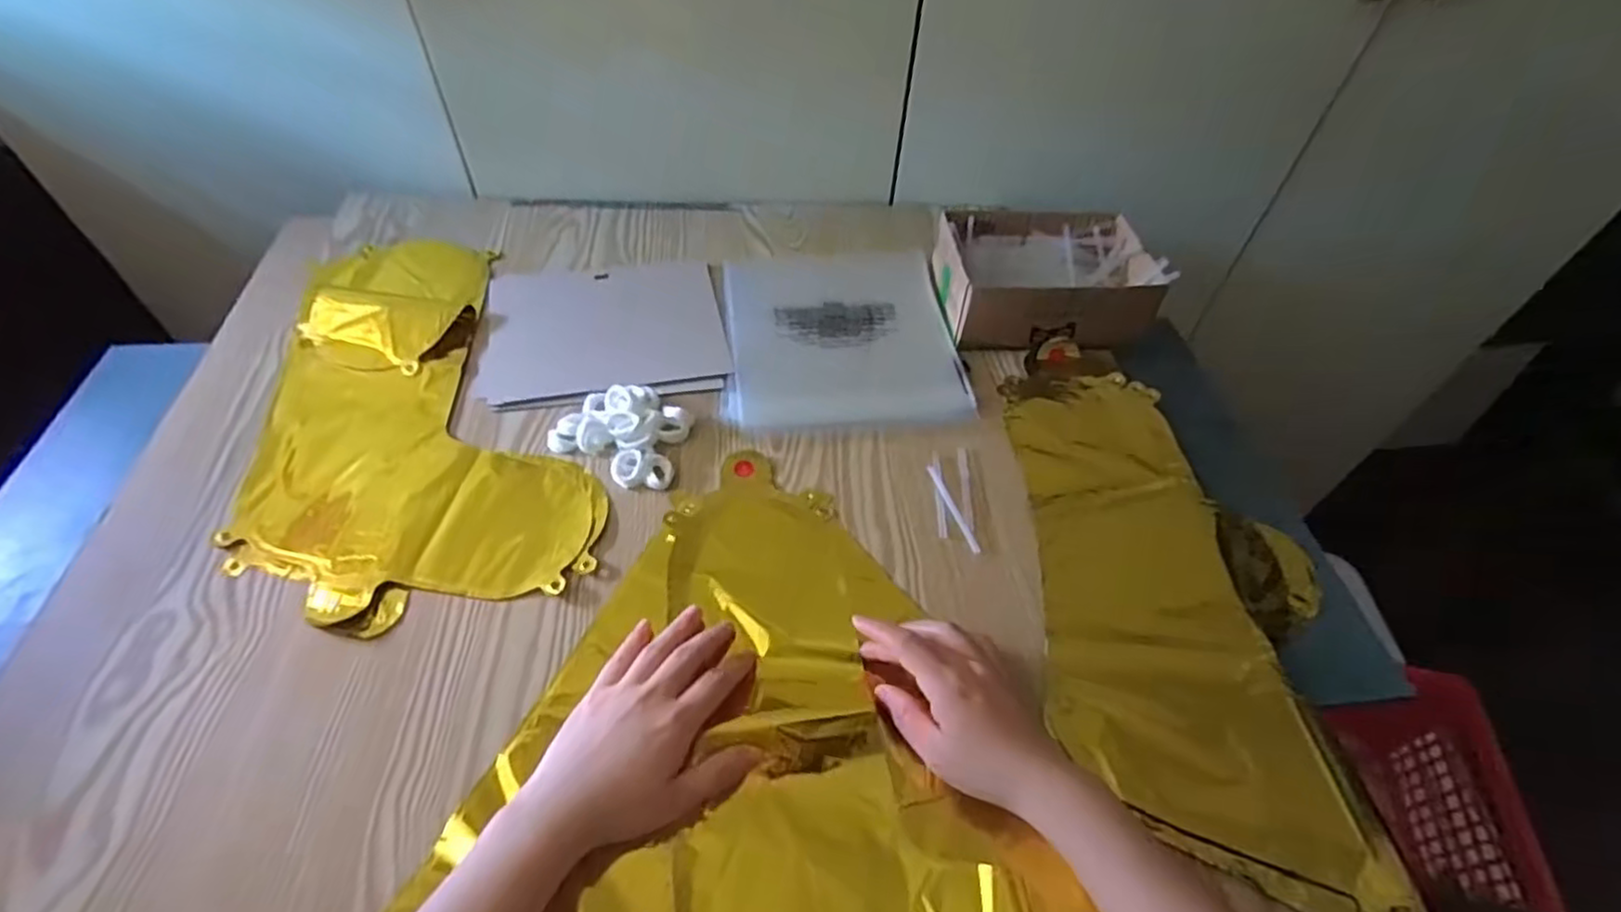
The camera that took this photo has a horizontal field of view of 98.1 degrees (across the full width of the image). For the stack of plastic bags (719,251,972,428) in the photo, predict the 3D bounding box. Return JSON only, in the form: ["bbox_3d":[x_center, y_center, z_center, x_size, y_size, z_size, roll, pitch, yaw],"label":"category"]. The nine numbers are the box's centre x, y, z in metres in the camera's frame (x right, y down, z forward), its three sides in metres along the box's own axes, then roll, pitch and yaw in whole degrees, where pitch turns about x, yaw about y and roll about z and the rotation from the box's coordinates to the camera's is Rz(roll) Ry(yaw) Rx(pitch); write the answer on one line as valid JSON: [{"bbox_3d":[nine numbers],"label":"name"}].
[{"bbox_3d":[0.026,-0.120,0.650,0.203,0.010,0.228,-2,51,-6],"label":"stack of plastic bags"}]

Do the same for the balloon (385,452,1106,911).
[{"bbox_3d":[-0.043,0.194,0.393,0.298,0.020,0.418,-19,54,-18],"label":"balloon"}]

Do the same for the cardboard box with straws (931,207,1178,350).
[{"bbox_3d":[0.223,-0.173,0.678,0.189,0.065,0.147,0,51,-4],"label":"cardboard box with straws"}]

